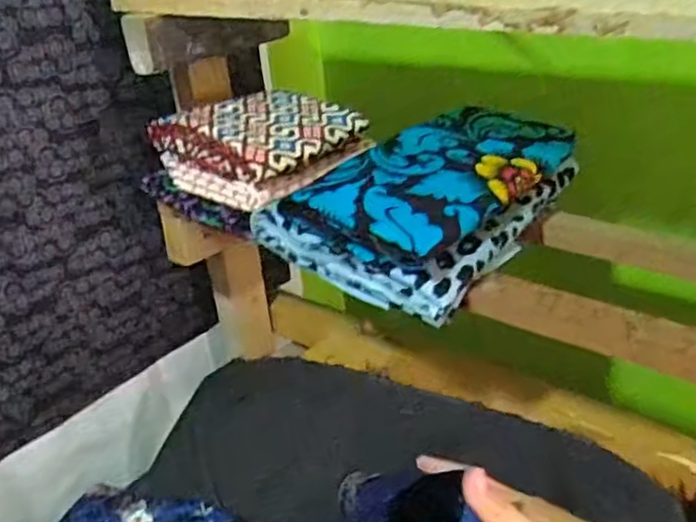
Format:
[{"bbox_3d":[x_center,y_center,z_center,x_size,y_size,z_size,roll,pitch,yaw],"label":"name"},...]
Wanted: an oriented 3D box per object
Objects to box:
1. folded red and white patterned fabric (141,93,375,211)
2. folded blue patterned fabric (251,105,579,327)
[{"bbox_3d":[-0.089,-0.127,0.728,0.157,0.067,0.162,16,34,35],"label":"folded red and white patterned fabric"},{"bbox_3d":[0.077,-0.066,0.655,0.192,0.083,0.280,19,35,38],"label":"folded blue patterned fabric"}]

